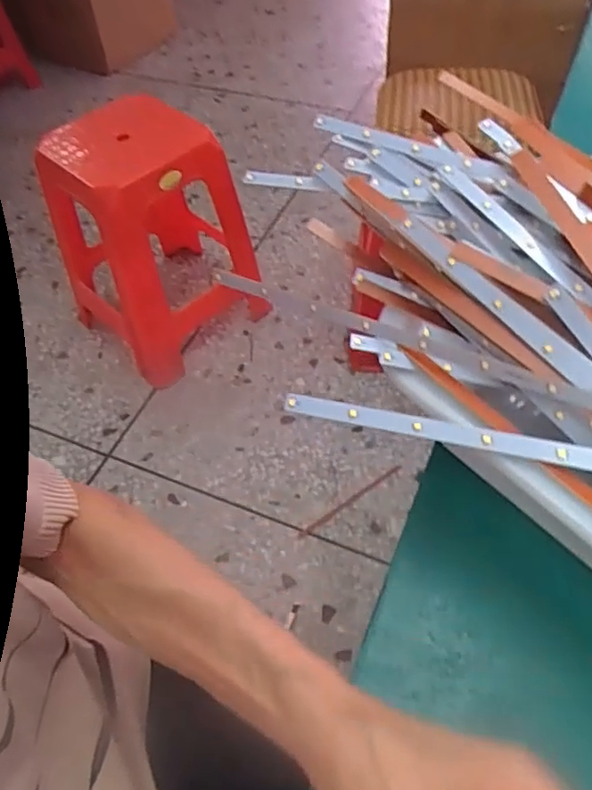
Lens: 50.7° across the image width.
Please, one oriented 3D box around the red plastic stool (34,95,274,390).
[{"bbox_3d":[-0.322,-0.362,1.378,0.359,0.477,0.358,35,62,26],"label":"red plastic stool"}]

